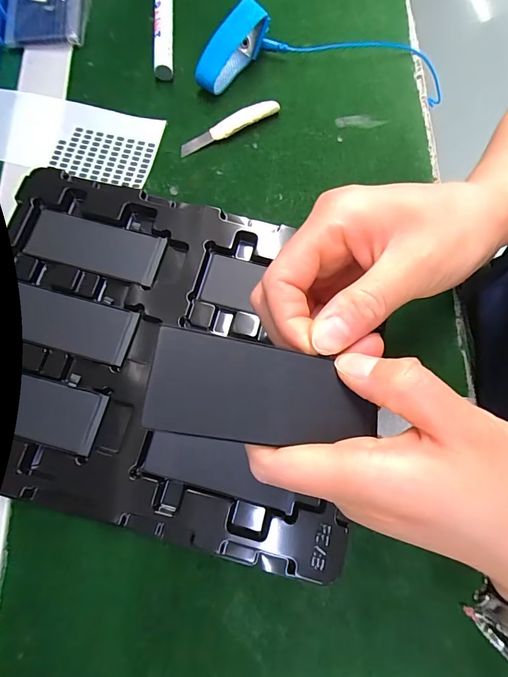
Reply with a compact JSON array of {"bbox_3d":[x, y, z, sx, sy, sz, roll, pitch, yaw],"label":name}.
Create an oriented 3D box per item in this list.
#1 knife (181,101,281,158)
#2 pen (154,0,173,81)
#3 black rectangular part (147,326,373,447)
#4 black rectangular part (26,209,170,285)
[{"bbox_3d":[-0.019,-0.168,0.299,0.085,0.010,0.015,-27,78,-8],"label":"knife"},{"bbox_3d":[-0.077,-0.282,0.323,0.015,0.017,0.136,-2,75,-2],"label":"pen"},{"bbox_3d":[0.005,0.021,0.145,0.086,0.005,0.038,11,75,-13],"label":"black rectangular part"},{"bbox_3d":[-0.113,-0.065,0.269,0.095,0.008,0.039,13,75,2],"label":"black rectangular part"}]

